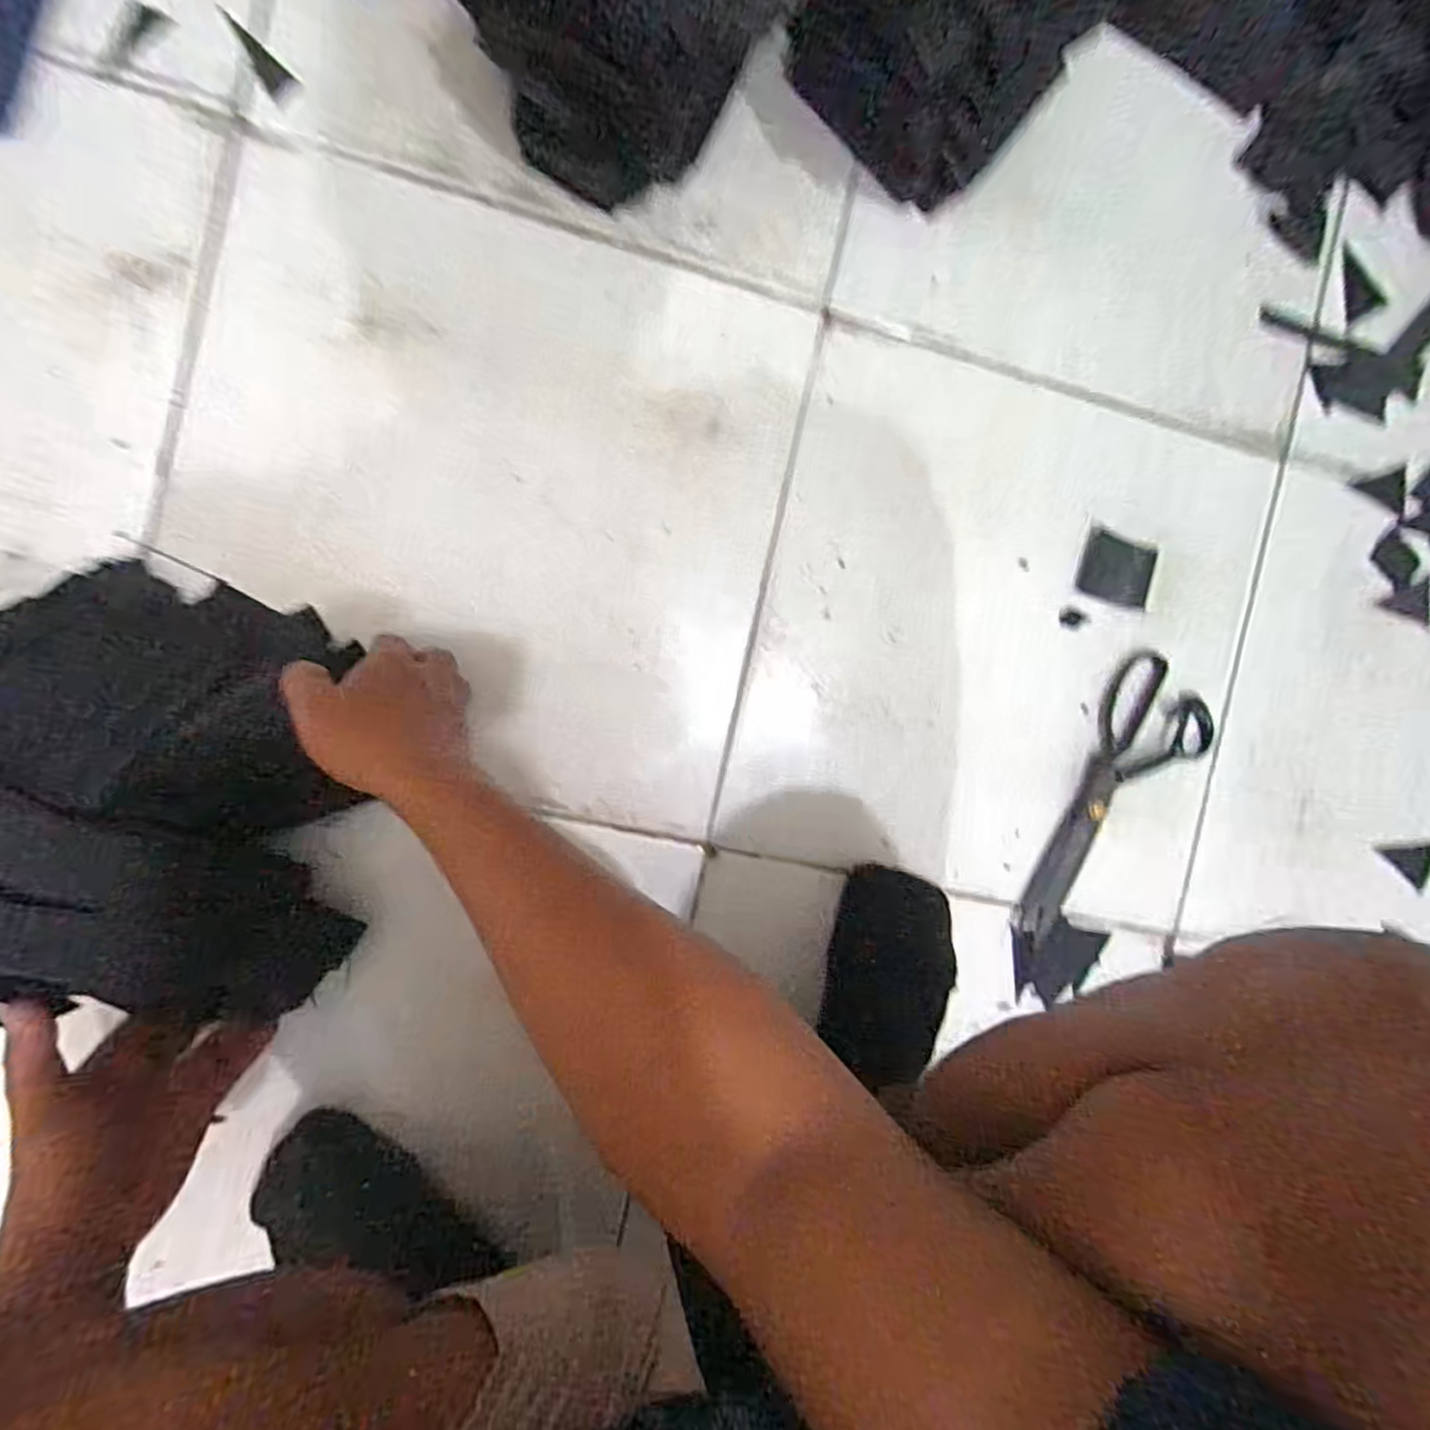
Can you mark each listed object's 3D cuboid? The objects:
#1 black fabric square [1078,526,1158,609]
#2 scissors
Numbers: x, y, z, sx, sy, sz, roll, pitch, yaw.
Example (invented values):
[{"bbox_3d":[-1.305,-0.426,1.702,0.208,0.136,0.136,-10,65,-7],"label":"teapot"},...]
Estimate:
[{"bbox_3d":[0.312,-0.111,0.521,0.056,0.005,0.050,16,90,-9],"label":"black fabric square"},{"bbox_3d":[0.299,0.068,0.528,0.094,0.011,0.237,38,87,-8],"label":"scissors"}]

